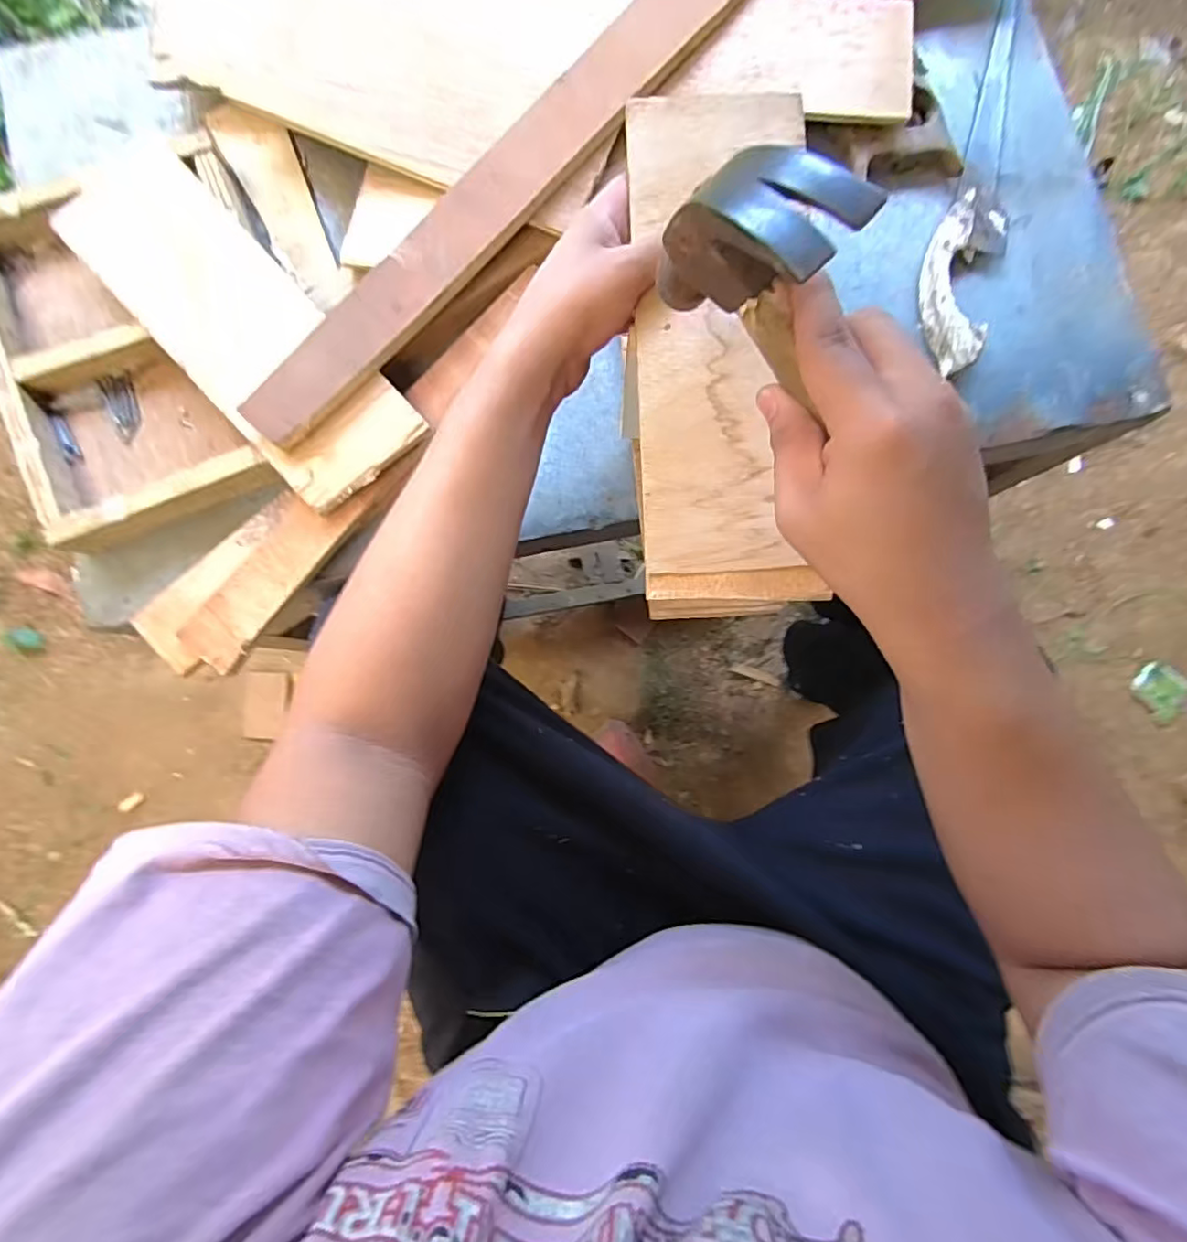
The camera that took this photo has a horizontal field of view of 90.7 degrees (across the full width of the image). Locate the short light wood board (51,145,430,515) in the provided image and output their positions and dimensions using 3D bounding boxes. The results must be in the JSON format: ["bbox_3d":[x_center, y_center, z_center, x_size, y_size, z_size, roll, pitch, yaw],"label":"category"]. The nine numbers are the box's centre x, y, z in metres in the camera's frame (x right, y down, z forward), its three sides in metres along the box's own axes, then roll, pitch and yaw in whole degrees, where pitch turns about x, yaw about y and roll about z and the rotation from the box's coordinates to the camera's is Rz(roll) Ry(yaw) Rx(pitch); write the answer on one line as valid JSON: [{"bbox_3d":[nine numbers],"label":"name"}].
[{"bbox_3d":[-0.274,-0.229,0.453,0.106,0.017,0.309,-44,92,-6],"label":"short light wood board"}]

